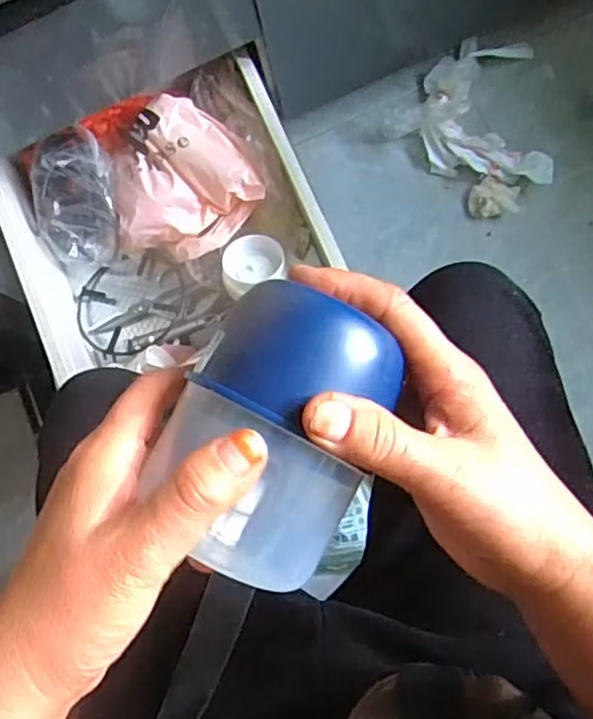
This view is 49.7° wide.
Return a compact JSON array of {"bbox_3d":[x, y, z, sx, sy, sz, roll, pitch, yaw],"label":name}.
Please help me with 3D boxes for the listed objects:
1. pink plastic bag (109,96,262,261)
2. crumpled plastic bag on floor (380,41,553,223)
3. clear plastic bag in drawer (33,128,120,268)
[{"bbox_3d":[-0.163,-0.236,0.857,0.204,0.070,0.196,-31,79,1],"label":"pink plastic bag"},{"bbox_3d":[0.311,-0.382,1.006,0.260,0.047,0.262,44,88,11],"label":"crumpled plastic bag on floor"},{"bbox_3d":[-0.297,-0.215,0.868,0.115,0.086,0.156,7,87,8],"label":"clear plastic bag in drawer"}]

